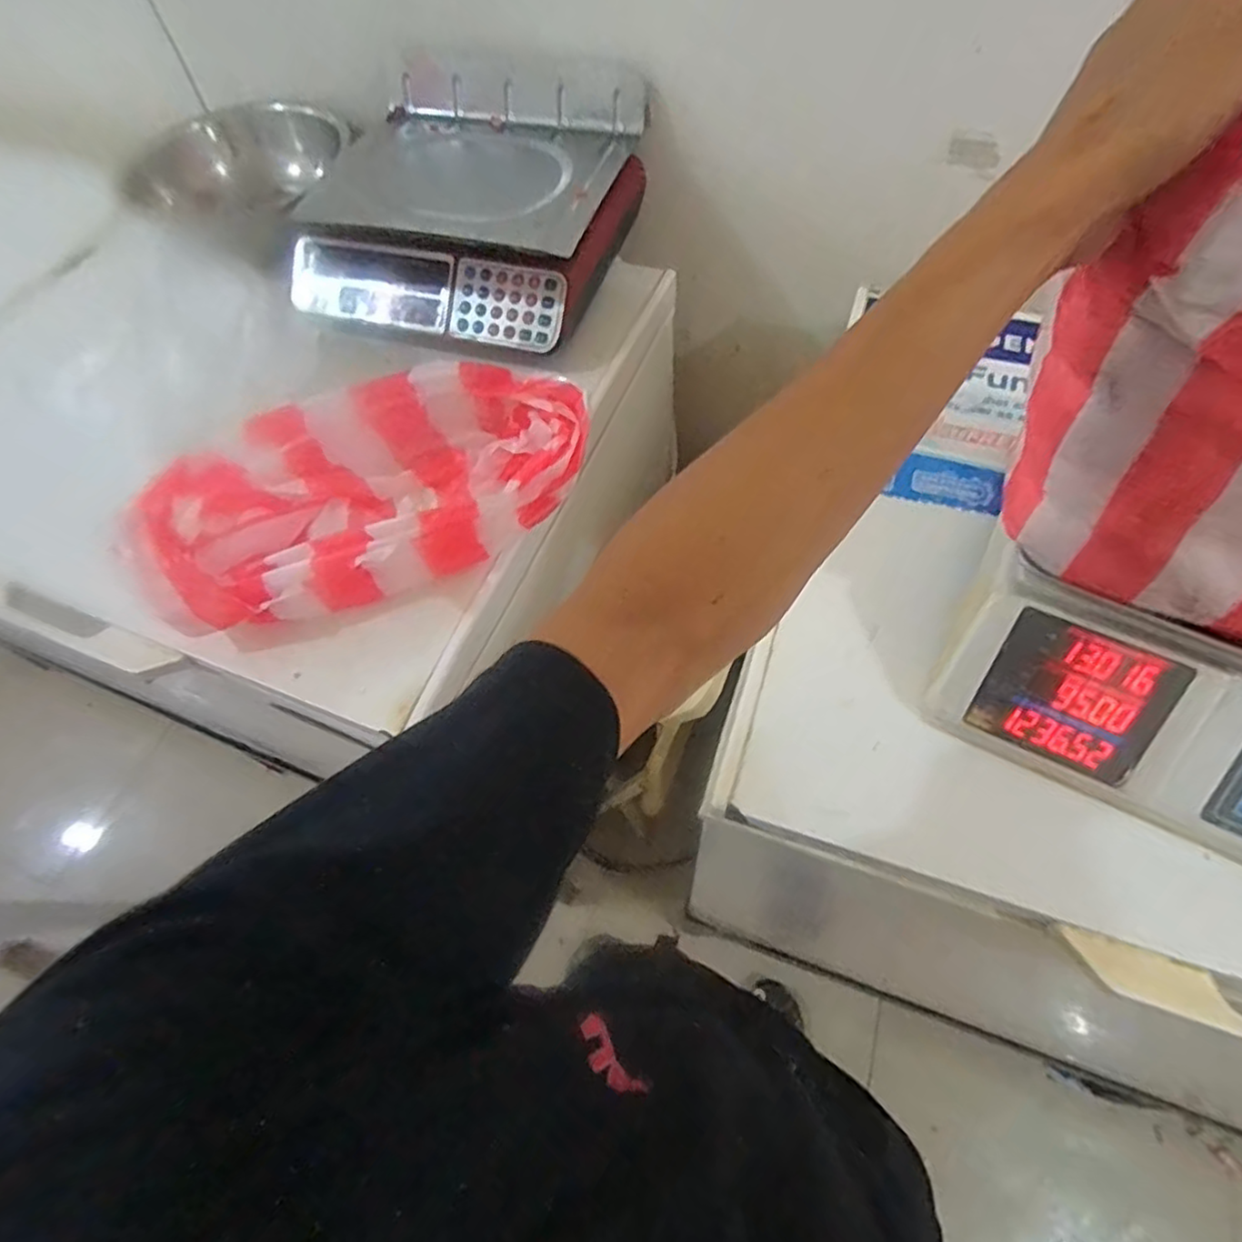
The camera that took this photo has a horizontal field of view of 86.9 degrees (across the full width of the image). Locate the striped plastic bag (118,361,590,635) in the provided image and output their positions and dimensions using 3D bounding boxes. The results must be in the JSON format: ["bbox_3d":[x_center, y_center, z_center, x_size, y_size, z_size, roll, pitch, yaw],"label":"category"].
[{"bbox_3d":[-0.239,-0.125,0.631,0.392,0.082,0.197,-16,60,-5],"label":"striped plastic bag"}]

